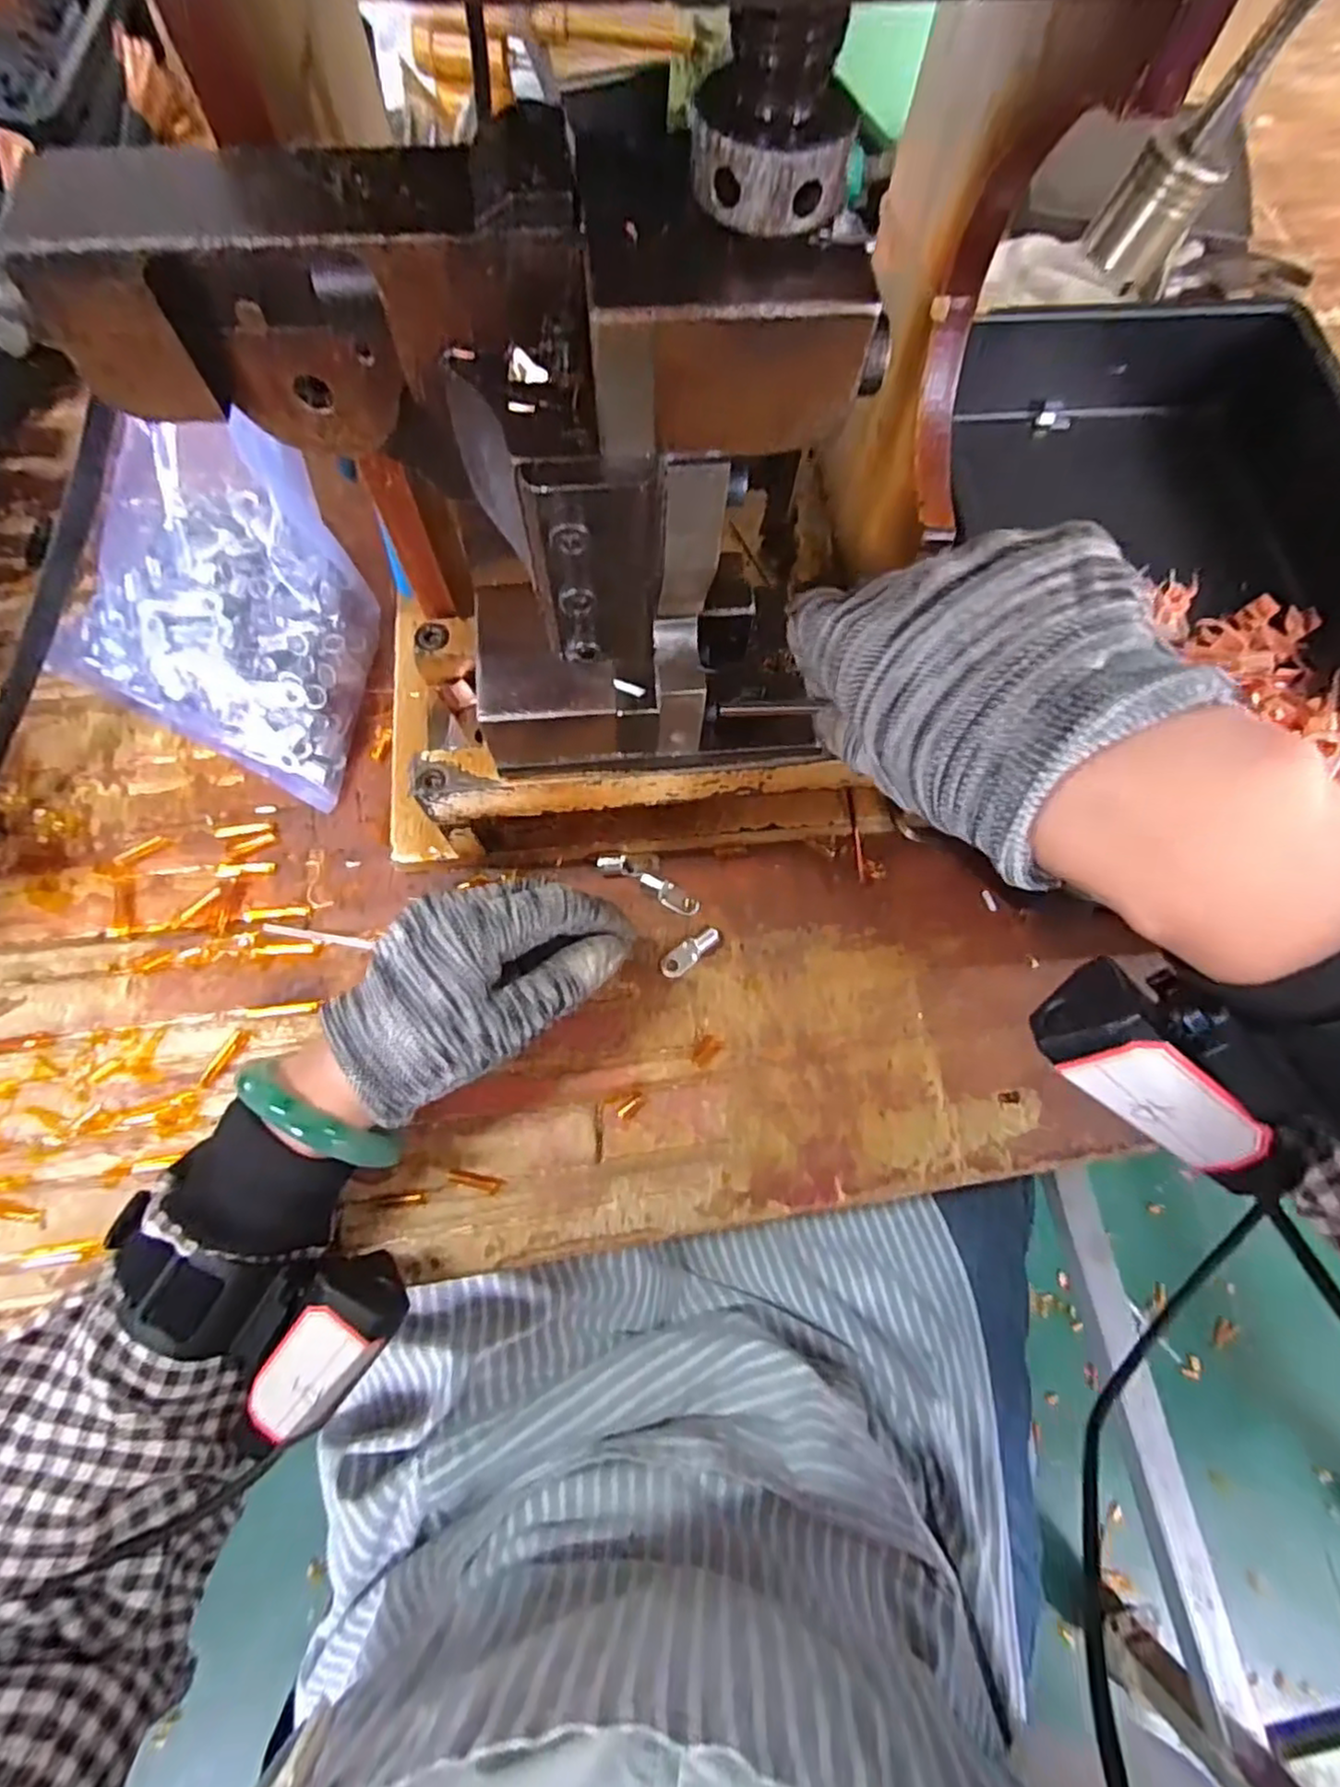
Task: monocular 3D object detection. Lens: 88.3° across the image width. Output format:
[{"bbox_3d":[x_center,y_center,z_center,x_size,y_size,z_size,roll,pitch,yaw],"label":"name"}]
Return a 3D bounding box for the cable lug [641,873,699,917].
[{"bbox_3d":[0.000,0.000,0.347,0.031,0.013,0.011,26,73,6],"label":"cable lug"}]

